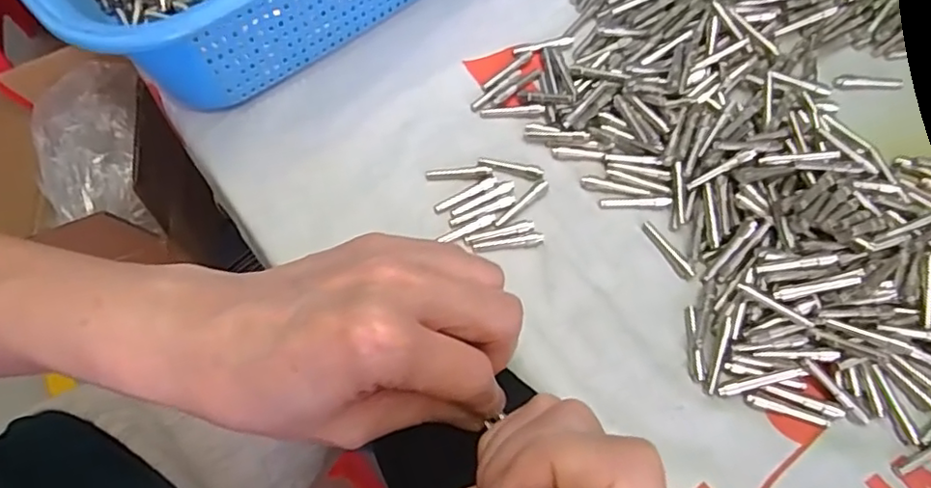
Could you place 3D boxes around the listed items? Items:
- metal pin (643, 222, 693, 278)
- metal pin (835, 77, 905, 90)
[{"bbox_3d":[0.083,0.002,0.248,0.004,0.004,0.029,-32,69,-10],"label":"metal pin"},{"bbox_3d":[0.182,-0.073,0.273,0.031,0.004,0.006,-2,66,3],"label":"metal pin"}]

